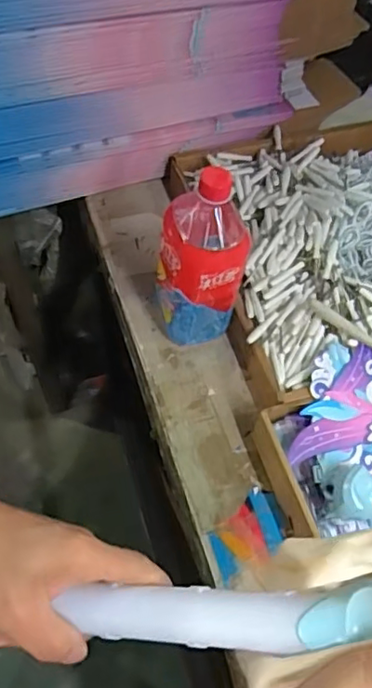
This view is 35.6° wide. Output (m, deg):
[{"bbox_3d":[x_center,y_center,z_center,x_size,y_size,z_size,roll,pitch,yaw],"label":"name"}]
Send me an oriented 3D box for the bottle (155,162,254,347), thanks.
[{"bbox_3d":[0.015,-0.089,0.609,0.084,0.221,0.083,1,59,-4],"label":"bottle"}]

